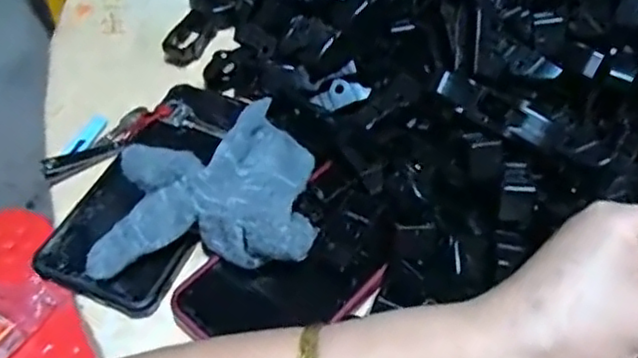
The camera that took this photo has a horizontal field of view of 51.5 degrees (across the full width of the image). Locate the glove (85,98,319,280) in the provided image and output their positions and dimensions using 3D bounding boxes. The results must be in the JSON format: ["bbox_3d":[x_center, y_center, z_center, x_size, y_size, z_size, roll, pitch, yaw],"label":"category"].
[{"bbox_3d":[-0.063,-0.006,0.376,0.120,0.036,0.120,0,50,1],"label":"glove"}]

